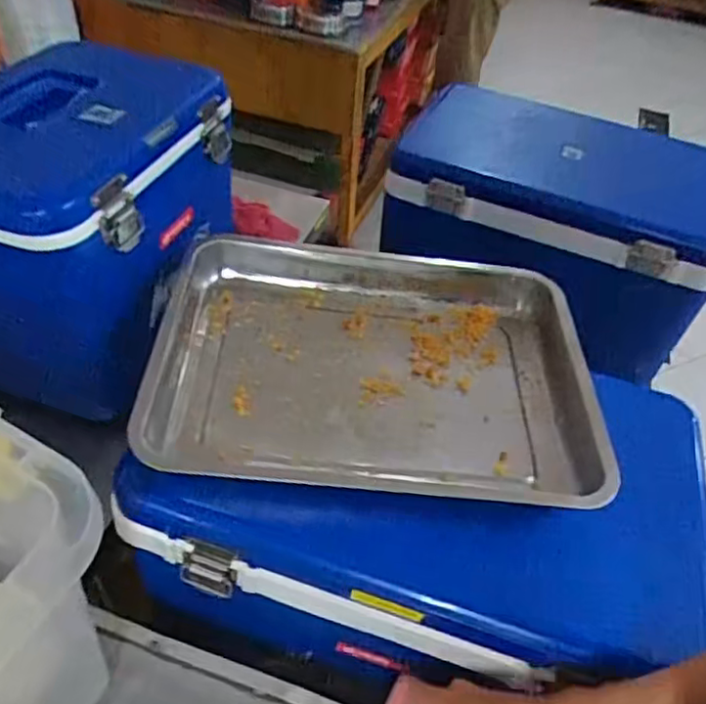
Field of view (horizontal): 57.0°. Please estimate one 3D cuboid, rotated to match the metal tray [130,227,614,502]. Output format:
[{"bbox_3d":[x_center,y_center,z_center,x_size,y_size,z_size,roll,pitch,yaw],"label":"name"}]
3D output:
[{"bbox_3d":[0.027,0.015,0.609,0.409,0.057,0.286,4,45,-3],"label":"metal tray"}]

